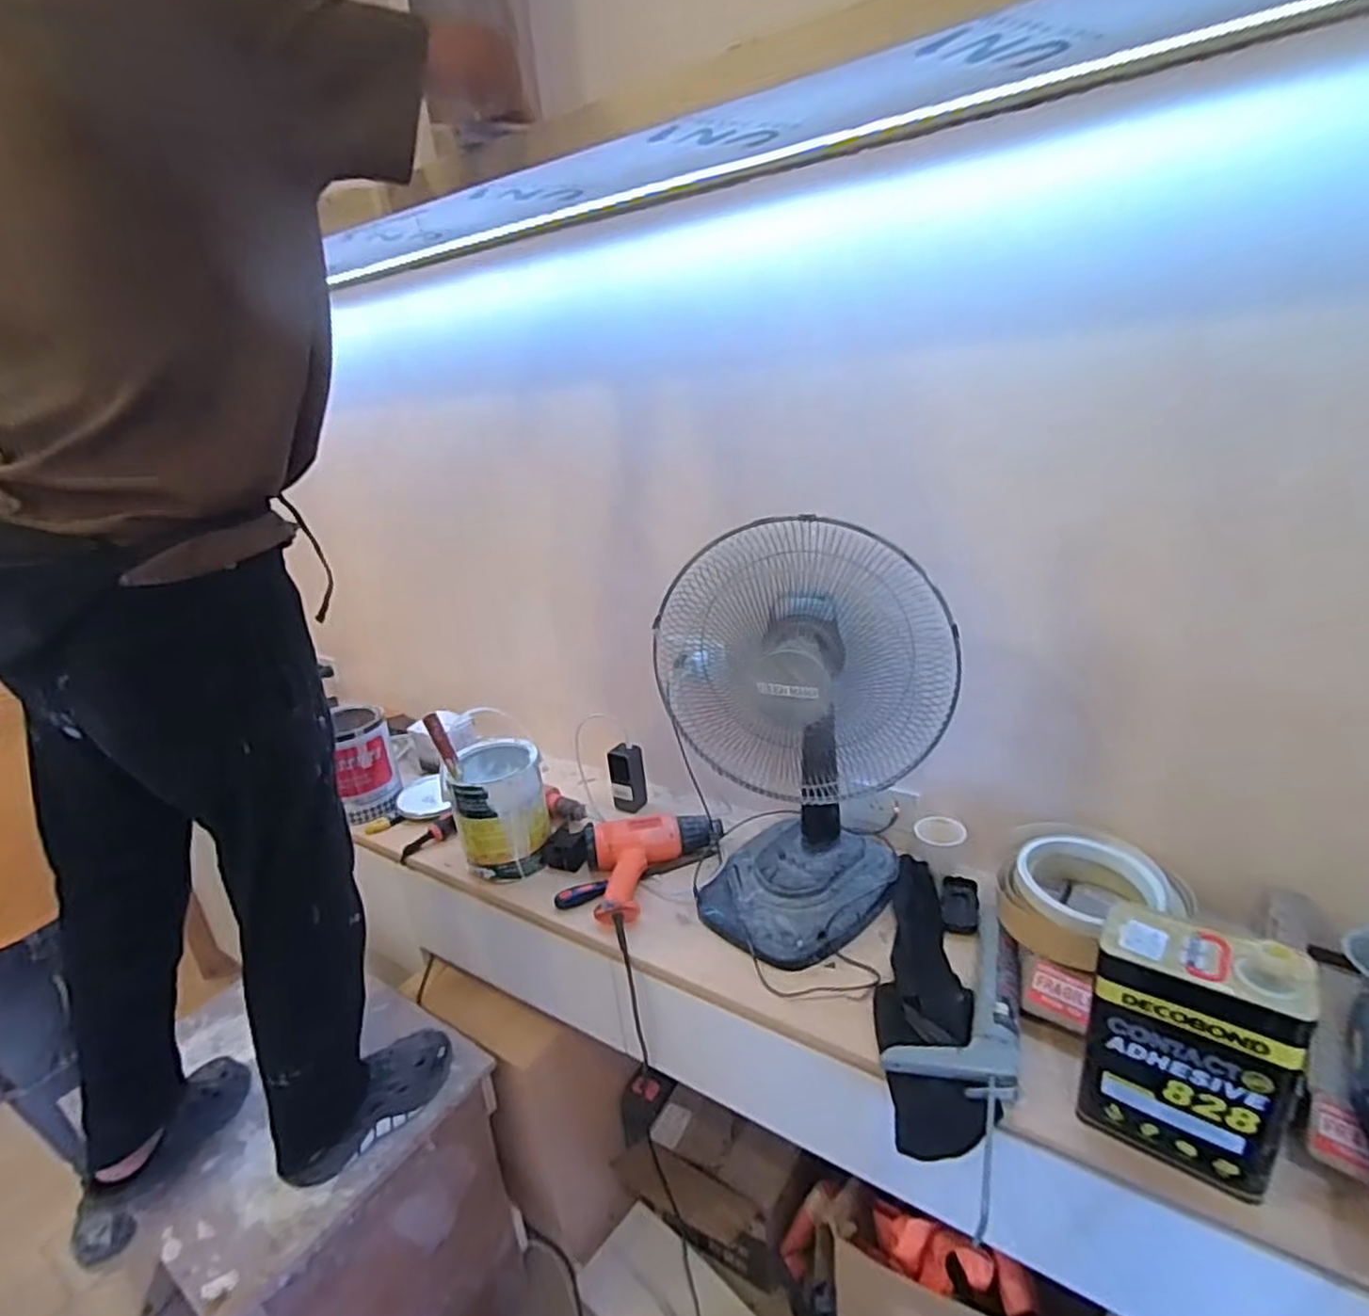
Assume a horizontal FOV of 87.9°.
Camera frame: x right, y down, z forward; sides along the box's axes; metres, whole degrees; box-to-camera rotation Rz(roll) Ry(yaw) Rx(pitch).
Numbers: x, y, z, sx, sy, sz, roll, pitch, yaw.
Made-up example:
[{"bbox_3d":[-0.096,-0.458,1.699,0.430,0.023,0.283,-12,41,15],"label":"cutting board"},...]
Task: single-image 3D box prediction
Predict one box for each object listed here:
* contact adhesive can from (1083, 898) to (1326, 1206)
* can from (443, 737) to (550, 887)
[{"bbox_3d":[0.503,0.382,0.709,0.165,0.251,0.084,12,27,38],"label":"contact adhesive can"},{"bbox_3d":[-0.332,0.267,1.292,0.158,0.210,0.172,-11,22,-13],"label":"can"}]

